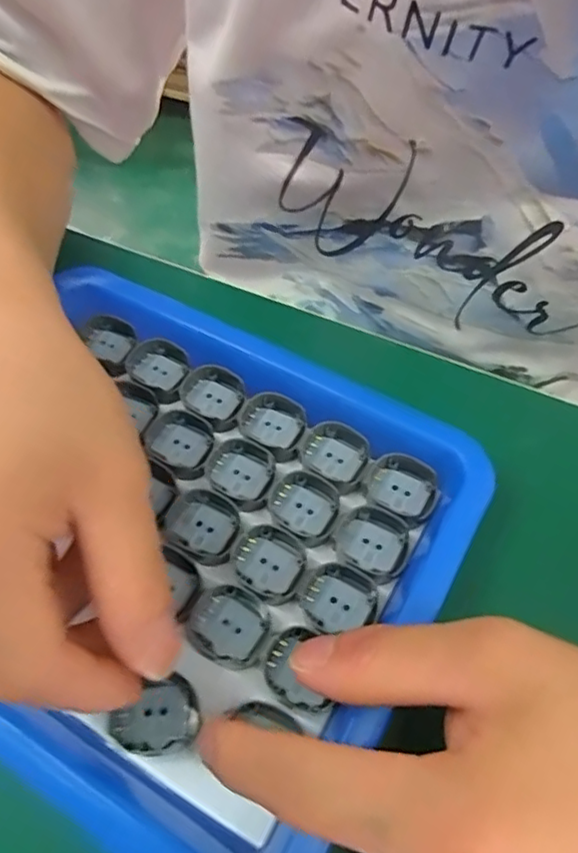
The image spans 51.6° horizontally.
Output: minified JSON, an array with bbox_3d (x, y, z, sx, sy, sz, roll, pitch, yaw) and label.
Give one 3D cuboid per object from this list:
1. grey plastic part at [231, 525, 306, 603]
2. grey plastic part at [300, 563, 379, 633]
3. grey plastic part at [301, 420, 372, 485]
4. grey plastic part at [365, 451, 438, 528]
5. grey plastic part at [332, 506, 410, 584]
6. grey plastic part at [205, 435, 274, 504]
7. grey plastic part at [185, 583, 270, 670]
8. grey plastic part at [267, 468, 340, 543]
[{"bbox_3d":[-0.008,0.051,0.224,0.026,0.004,0.025,26,63,15],"label":"grey plastic part"},{"bbox_3d":[0.018,0.062,0.214,0.025,0.004,0.023,28,63,16],"label":"grey plastic part"},{"bbox_3d":[0.019,0.010,0.245,0.027,0.007,0.022,31,64,17],"label":"grey plastic part"},{"bbox_3d":[0.045,0.023,0.237,0.027,0.006,0.025,29,63,16],"label":"grey plastic part"},{"bbox_3d":[0.032,0.043,0.225,0.027,0.004,0.026,30,64,17],"label":"grey plastic part"},{"bbox_3d":[-0.020,0.016,0.243,0.028,0.004,0.026,28,63,16],"label":"grey plastic part"},{"bbox_3d":[-0.022,0.070,0.212,0.028,0.004,0.025,29,63,16],"label":"grey plastic part"},{"bbox_3d":[0.006,0.030,0.235,0.028,0.004,0.025,29,63,16],"label":"grey plastic part"}]

